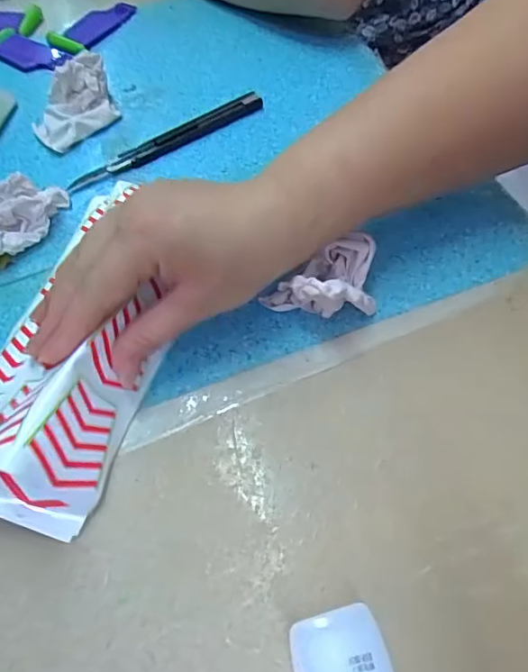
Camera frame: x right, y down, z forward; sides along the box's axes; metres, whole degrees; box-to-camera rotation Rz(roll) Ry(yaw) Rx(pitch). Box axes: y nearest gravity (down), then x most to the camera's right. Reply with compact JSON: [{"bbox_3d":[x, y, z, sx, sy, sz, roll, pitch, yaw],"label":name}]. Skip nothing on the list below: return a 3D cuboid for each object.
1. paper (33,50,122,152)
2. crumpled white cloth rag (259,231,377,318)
[{"bbox_3d":[-0.153,-0.187,0.411,0.068,0.035,0.061,-25,59,-13],"label":"paper"},{"bbox_3d":[0.037,-0.033,0.294,0.063,0.038,0.053,-38,62,-20],"label":"crumpled white cloth rag"}]

